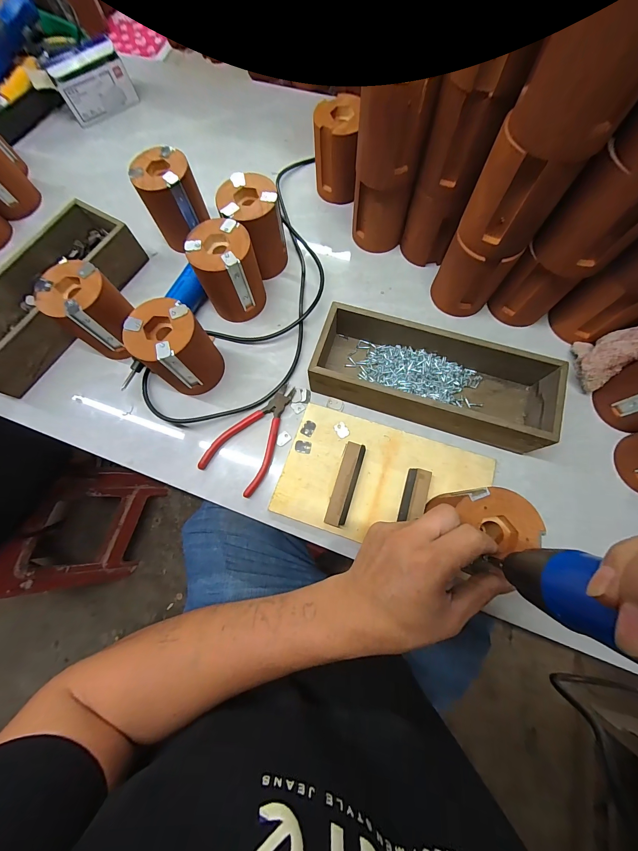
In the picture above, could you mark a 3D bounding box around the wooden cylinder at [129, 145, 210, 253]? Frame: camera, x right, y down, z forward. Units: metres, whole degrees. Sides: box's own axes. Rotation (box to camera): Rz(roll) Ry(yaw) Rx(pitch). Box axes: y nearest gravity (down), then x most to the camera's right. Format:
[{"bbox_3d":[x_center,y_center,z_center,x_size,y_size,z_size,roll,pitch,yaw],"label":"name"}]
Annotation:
[{"bbox_3d":[-0.207,-0.321,0.439,0.078,0.101,0.073,-24,76,-3],"label":"wooden cylinder"}]

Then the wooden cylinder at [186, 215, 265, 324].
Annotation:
[{"bbox_3d":[-0.117,-0.202,0.404,0.073,0.098,0.081,-23,76,-3],"label":"wooden cylinder"}]

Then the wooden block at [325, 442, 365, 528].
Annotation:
[{"bbox_3d":[0.032,0.069,0.360,0.025,0.016,0.097,17,77,7],"label":"wooden block"}]

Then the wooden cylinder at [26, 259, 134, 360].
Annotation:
[{"bbox_3d":[-0.282,-0.142,0.391,0.074,0.102,0.077,35,80,11],"label":"wooden cylinder"}]

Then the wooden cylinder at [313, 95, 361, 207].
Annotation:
[{"bbox_3d":[0.024,-0.406,0.455,0.059,0.099,0.069,1,76,3],"label":"wooden cylinder"}]

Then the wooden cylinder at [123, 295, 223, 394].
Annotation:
[{"bbox_3d":[-0.169,-0.091,0.372,0.073,0.104,0.072,-1,76,3],"label":"wooden cylinder"}]

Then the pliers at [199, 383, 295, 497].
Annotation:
[{"bbox_3d":[-0.079,0.010,0.391,0.080,0.007,0.146,32,80,10],"label":"pliers"}]

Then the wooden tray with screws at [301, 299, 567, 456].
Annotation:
[{"bbox_3d":[0.134,-0.060,0.373,0.277,0.060,0.112,18,77,8],"label":"wooden tray with screws"}]

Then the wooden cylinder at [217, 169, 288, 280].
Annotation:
[{"bbox_3d":[-0.086,-0.269,0.422,0.075,0.101,0.085,-25,76,-3],"label":"wooden cylinder"}]

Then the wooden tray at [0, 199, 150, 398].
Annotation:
[{"bbox_3d":[-0.384,-0.184,0.430,0.112,0.060,0.275,32,80,10],"label":"wooden tray"}]

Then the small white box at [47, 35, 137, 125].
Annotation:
[{"bbox_3d":[-0.400,-0.606,0.542,0.121,0.076,0.029,-35,76,-6],"label":"small white box"}]

